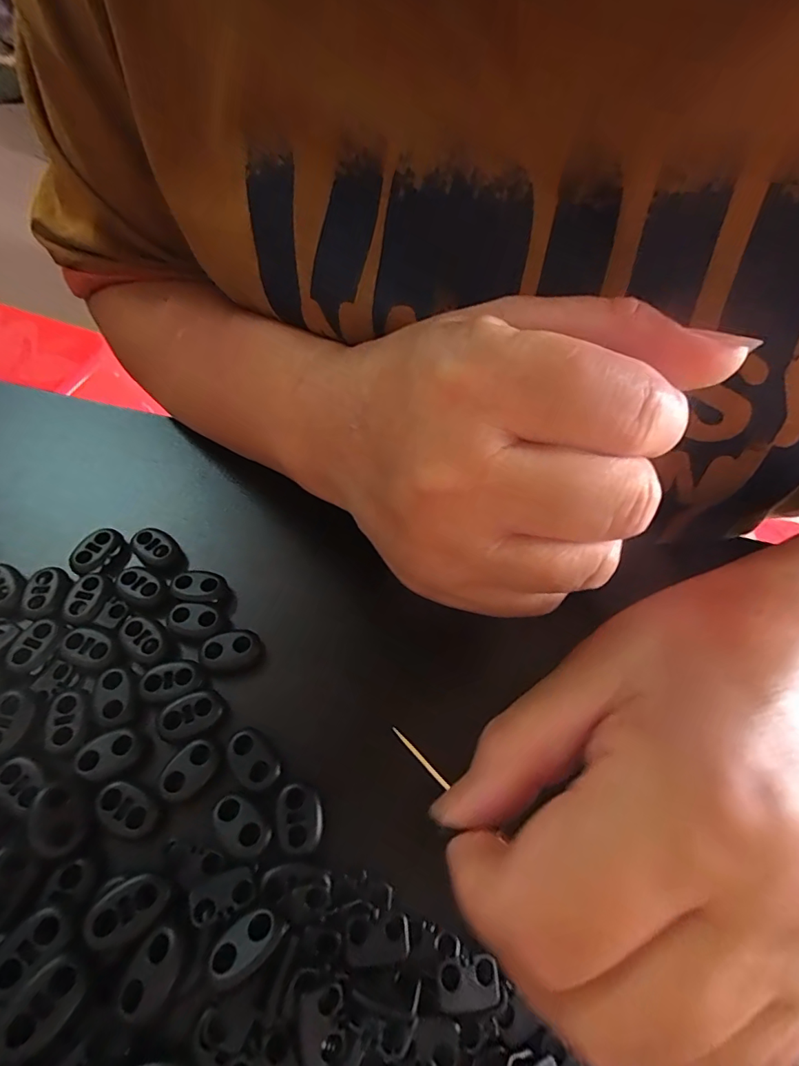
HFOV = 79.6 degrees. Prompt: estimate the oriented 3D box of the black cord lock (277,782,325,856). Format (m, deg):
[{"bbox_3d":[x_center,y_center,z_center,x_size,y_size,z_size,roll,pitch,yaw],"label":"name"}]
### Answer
[{"bbox_3d":[-0.032,0.090,0.151,0.014,0.004,0.019,-10,59,-11],"label":"black cord lock"}]

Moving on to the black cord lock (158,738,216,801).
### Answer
[{"bbox_3d":[-0.069,0.077,0.156,0.013,0.004,0.019,33,60,16],"label":"black cord lock"}]

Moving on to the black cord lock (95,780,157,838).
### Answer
[{"bbox_3d":[-0.086,0.086,0.149,0.019,0.004,0.012,23,58,10],"label":"black cord lock"}]

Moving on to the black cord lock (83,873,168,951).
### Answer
[{"bbox_3d":[-0.075,0.103,0.131,0.020,0.004,0.013,-32,65,-23],"label":"black cord lock"}]

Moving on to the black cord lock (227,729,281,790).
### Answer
[{"bbox_3d":[-0.049,0.074,0.159,0.020,0.004,0.013,40,62,19],"label":"black cord lock"}]

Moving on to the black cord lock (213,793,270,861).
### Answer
[{"bbox_3d":[-0.050,0.090,0.148,0.020,0.004,0.012,38,62,19],"label":"black cord lock"}]

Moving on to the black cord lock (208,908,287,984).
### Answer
[{"bbox_3d":[-0.041,0.110,0.130,0.019,0.007,0.011,-31,64,-22],"label":"black cord lock"}]

